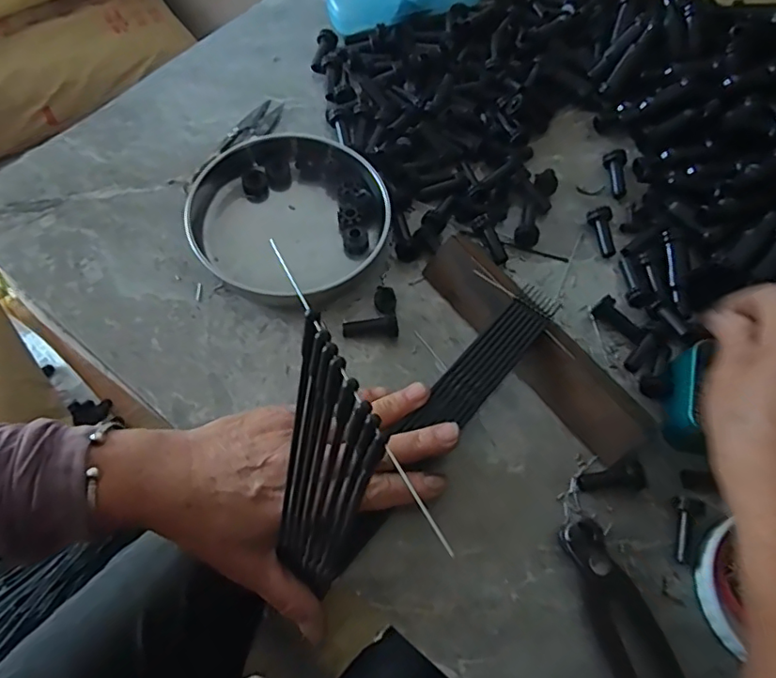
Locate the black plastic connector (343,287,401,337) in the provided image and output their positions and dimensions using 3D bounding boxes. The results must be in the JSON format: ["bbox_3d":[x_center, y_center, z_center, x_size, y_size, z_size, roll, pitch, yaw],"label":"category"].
[{"bbox_3d":[-0.012,-0.021,0.378,0.038,0.013,0.039,1,65,-2],"label":"black plastic connector"}]

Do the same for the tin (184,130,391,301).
[{"bbox_3d":[-0.075,-0.091,0.403,0.132,0.040,0.127,-1,68,1],"label":"tin"}]

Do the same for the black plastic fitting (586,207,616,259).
[{"bbox_3d":[0.164,-0.080,0.411,0.016,0.012,0.038,-9,80,-2],"label":"black plastic fitting"}]

